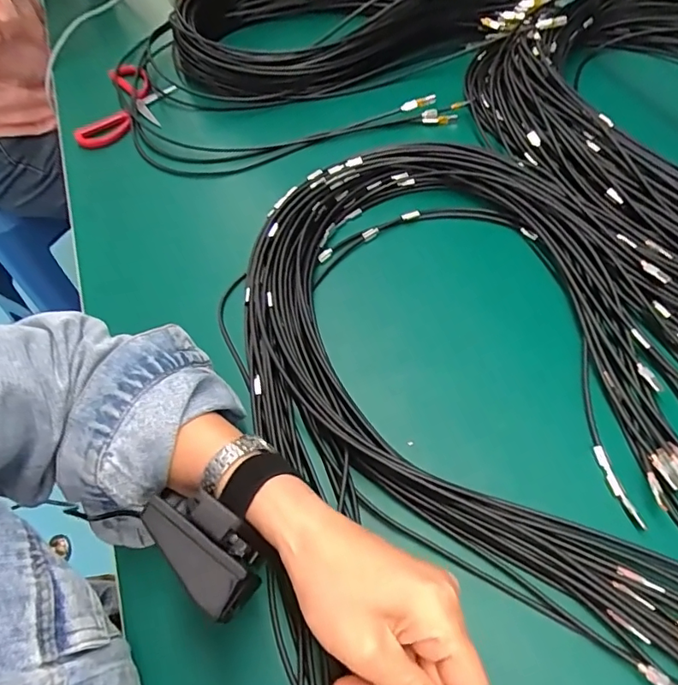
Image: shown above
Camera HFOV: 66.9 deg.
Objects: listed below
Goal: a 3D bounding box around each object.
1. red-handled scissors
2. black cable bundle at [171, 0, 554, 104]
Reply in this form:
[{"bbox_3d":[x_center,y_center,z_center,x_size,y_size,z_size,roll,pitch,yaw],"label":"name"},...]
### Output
[{"bbox_3d":[-0.253,-0.295,0.636,0.096,0.028,0.152,-1,56,4],"label":"red-handled scissors"},{"bbox_3d":[0.009,-0.444,0.676,0.450,0.055,0.277,-20,58,-7],"label":"black cable bundle"}]

